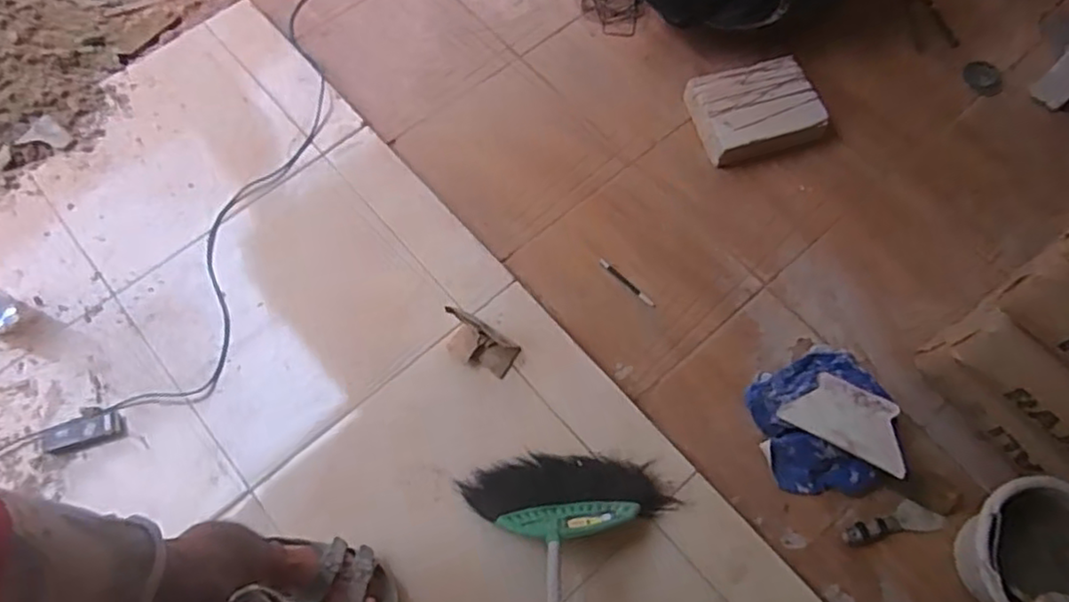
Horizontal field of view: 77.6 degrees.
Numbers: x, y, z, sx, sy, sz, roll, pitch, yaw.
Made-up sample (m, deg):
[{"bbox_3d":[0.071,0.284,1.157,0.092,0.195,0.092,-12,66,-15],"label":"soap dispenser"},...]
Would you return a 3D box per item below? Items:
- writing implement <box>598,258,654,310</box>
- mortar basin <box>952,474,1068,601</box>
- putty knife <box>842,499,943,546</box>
[{"bbox_3d":[0.197,-0.036,1.409,0.150,0.015,0.016,41,76,14],"label":"writing implement"},{"bbox_3d":[0.842,0.434,1.120,0.255,0.163,0.262,0,69,-1],"label":"mortar basin"},{"bbox_3d":[0.655,0.405,1.217,0.186,0.015,0.057,-11,70,-2],"label":"putty knife"}]

